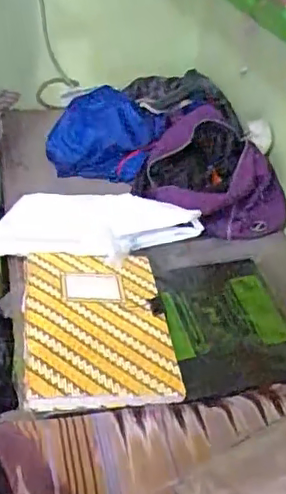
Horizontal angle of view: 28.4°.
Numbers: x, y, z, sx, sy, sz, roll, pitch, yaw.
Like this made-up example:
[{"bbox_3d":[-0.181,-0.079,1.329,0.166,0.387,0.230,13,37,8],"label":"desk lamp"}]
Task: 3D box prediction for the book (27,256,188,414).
[{"bbox_3d":[-0.068,0.102,0.832,0.204,0.030,0.314,-1,36,-10],"label":"book"}]

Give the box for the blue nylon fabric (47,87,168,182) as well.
[{"bbox_3d":[-0.086,-0.258,1.346,0.269,0.190,0.115,21,38,21],"label":"blue nylon fabric"}]

